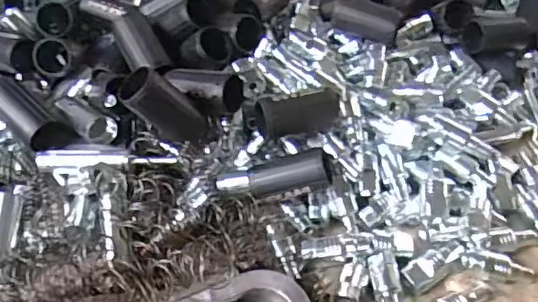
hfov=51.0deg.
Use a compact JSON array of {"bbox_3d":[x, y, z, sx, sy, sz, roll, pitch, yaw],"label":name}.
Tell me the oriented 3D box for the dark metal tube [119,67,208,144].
[{"bbox_3d":[-0.078,-0.031,0.437,0.033,0.075,0.036,-27,44,25],"label":"dark metal tube"}]

